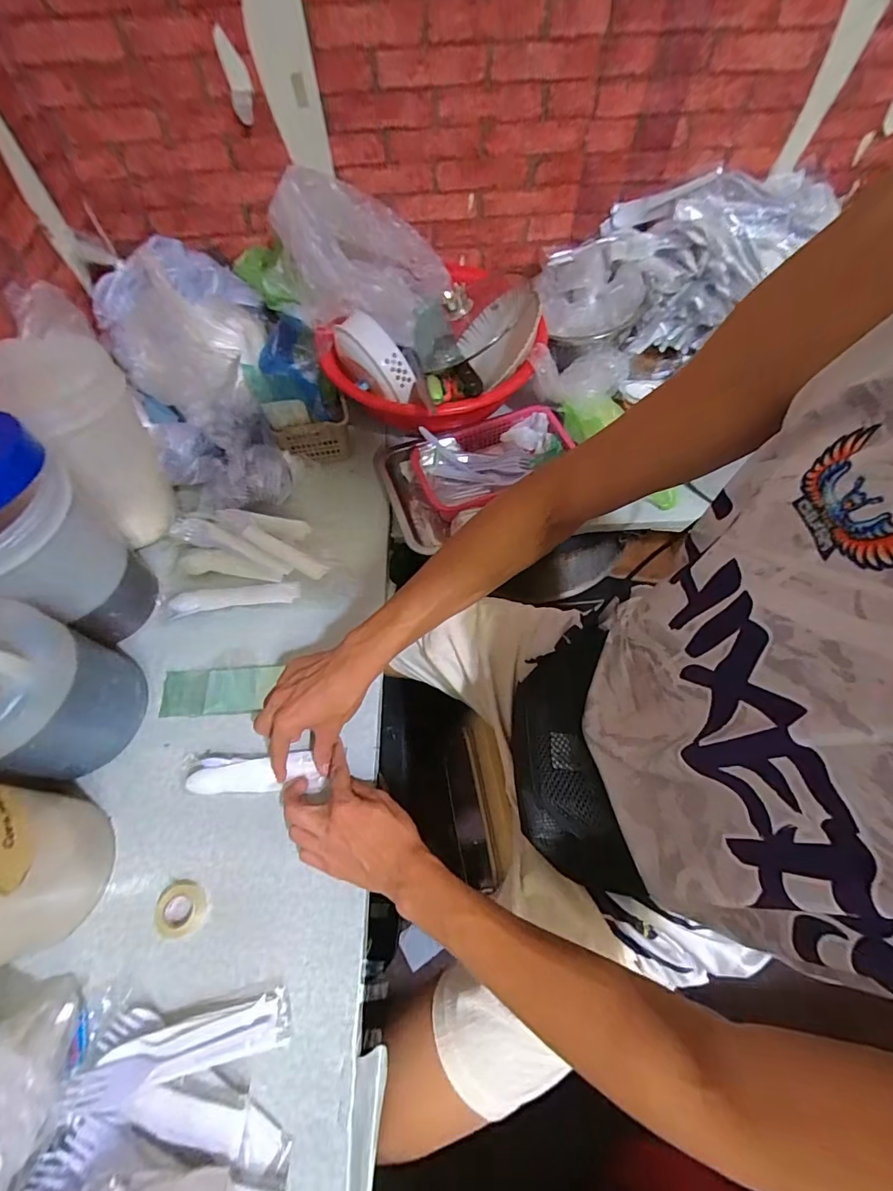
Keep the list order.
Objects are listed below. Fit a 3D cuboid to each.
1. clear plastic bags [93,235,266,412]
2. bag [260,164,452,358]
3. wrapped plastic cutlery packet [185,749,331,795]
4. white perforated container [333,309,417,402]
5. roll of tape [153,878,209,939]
[{"bbox_3d":[-0.366,-0.381,0.645,0.216,0.105,0.280,-27,65,-11],"label":"clear plastic bags"},{"bbox_3d":[-0.133,-0.484,0.680,0.253,0.202,0.121,-7,62,-1],"label":"bag"},{"bbox_3d":[-0.212,0.198,0.522,0.146,0.019,0.043,0,62,-3],"label":"wrapped plastic cutlery packet"},{"bbox_3d":[-0.095,-0.337,0.654,0.127,0.048,0.055,44,68,-15],"label":"white perforated container"},{"bbox_3d":[-0.266,0.312,0.462,0.044,0.014,0.049,-15,63,-6],"label":"roll of tape"}]

